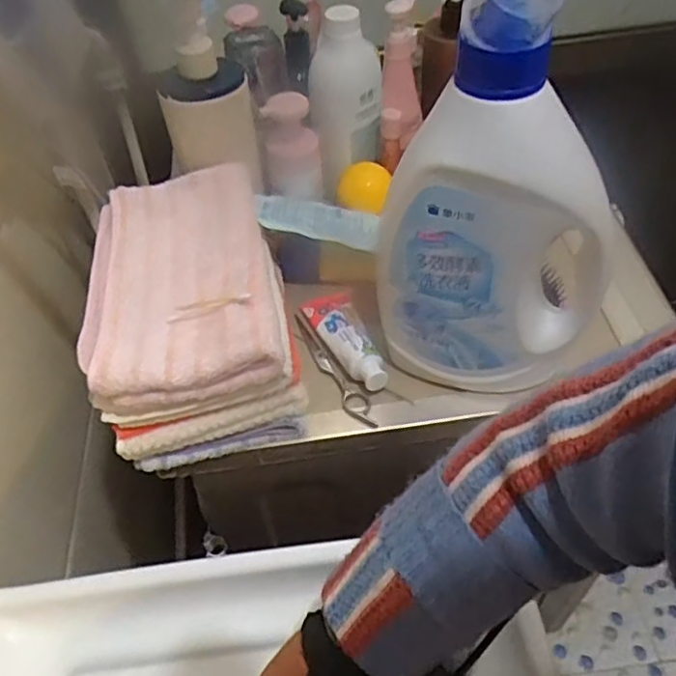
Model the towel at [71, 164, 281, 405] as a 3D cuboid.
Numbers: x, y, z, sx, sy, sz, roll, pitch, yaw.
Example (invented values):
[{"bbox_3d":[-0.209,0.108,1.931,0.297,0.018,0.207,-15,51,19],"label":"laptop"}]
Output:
[{"bbox_3d":[-0.142,-0.058,0.563,0.157,0.029,0.247,-10,51,-4],"label":"towel"}]

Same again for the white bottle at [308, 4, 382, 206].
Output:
[{"bbox_3d":[0.008,-0.248,0.686,0.071,0.191,0.055,4,24,6],"label":"white bottle"}]

